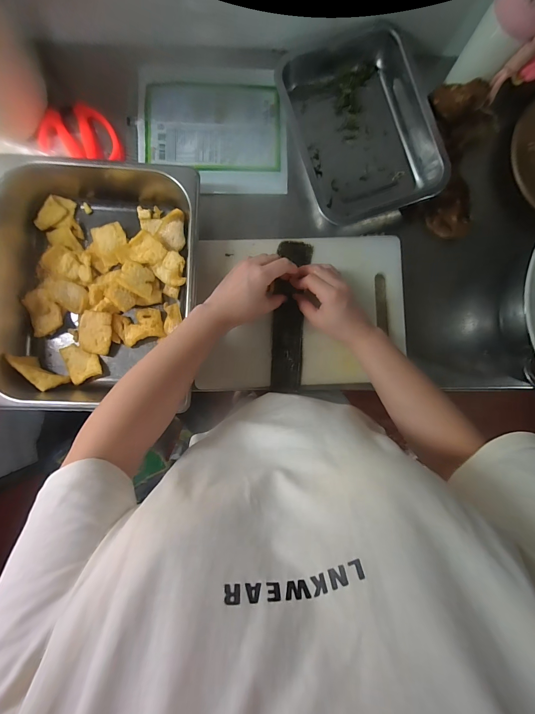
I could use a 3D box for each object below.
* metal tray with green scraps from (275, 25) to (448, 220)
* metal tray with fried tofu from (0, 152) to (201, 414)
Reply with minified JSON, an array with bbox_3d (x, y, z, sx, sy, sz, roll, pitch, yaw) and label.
[{"bbox_3d":[0.130,-0.336,0.461,0.191,0.050,0.267,-16,88,-3],"label":"metal tray with green scraps"},{"bbox_3d":[-0.227,-0.105,0.428,0.258,0.064,0.345,3,87,-3],"label":"metal tray with fried tofu"}]

